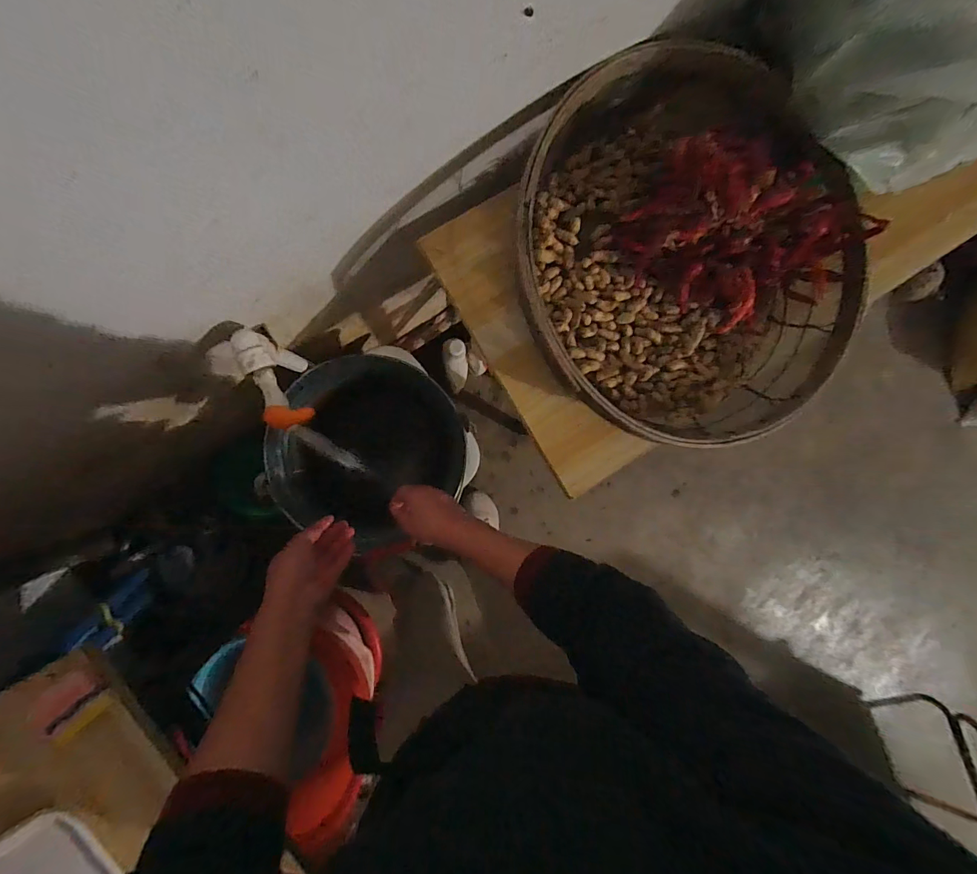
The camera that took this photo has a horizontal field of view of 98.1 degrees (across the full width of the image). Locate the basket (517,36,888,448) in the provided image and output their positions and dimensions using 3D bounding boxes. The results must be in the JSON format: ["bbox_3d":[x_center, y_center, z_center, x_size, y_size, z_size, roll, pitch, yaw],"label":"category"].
[{"bbox_3d":[0.246,-0.209,0.523,0.416,0.130,0.449,0,92,-8],"label":"basket"}]

